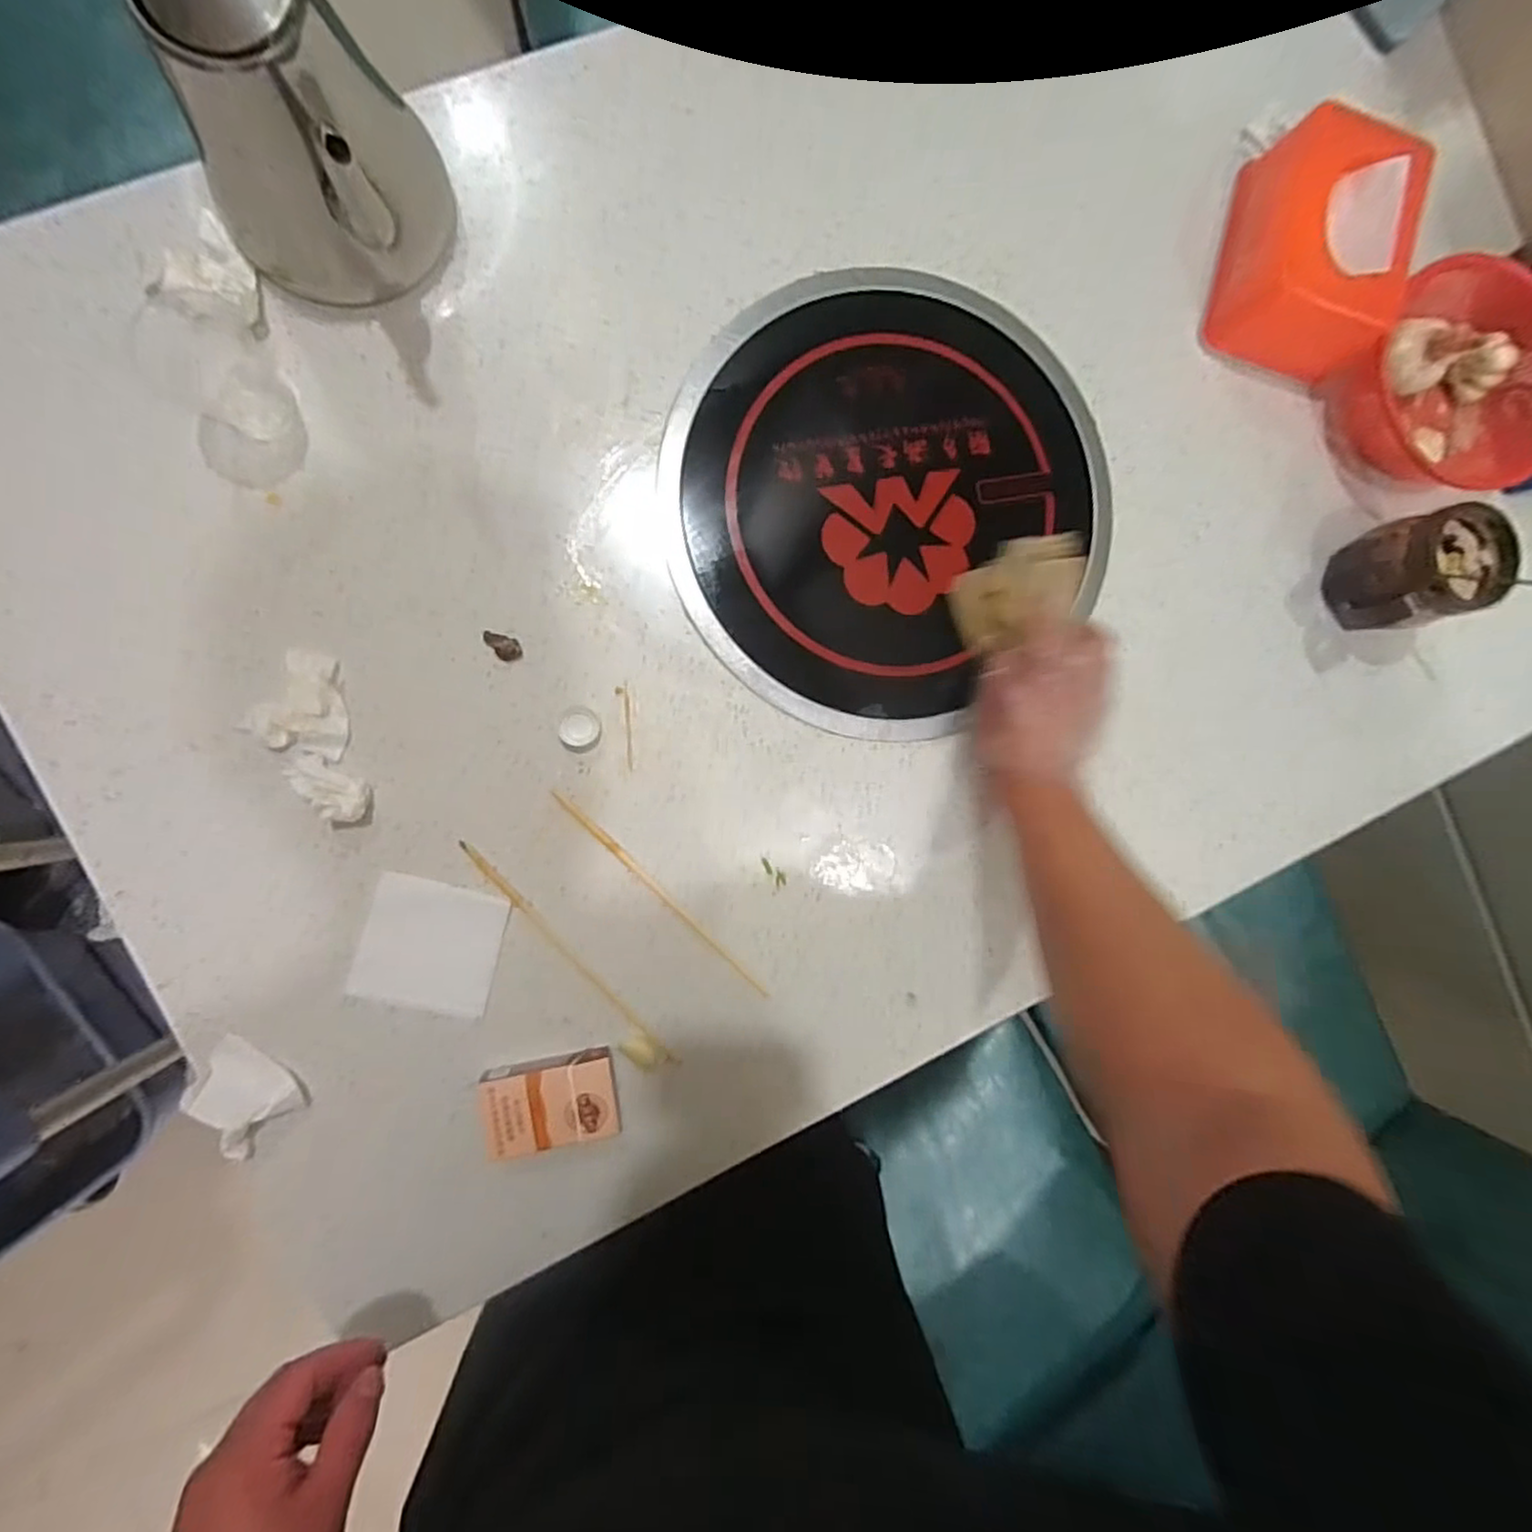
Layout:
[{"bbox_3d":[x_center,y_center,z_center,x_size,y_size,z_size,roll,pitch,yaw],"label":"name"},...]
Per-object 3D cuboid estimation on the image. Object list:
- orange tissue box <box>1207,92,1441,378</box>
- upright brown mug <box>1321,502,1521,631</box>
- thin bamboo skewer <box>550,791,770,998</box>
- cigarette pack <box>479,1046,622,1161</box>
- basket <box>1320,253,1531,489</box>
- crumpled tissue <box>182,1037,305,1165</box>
[{"bbox_3d":[0.425,-0.403,0.551,0.120,0.078,0.151,17,90,-8],"label":"orange tissue box"},{"bbox_3d":[0.507,-0.153,0.561,0.094,0.093,0.085,-6,93,-7],"label":"upright brown mug"},{"bbox_3d":[-0.078,0.099,0.537,0.007,0.006,0.220,-44,97,-4],"label":"thin bamboo skewer"},{"bbox_3d":[-0.154,0.242,0.510,0.090,0.027,0.058,-8,93,-7],"label":"cigarette pack"},{"bbox_3d":[0.566,-0.311,0.580,0.184,0.064,0.148,37,87,-7],"label":"basket"},{"bbox_3d":[-0.366,0.231,0.488,0.067,0.028,0.060,37,87,-7],"label":"crumpled tissue"}]

